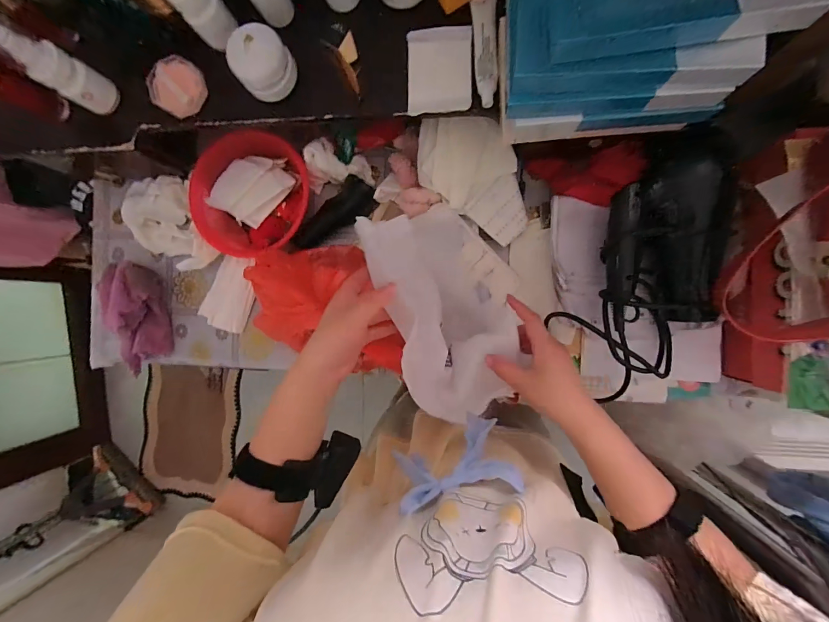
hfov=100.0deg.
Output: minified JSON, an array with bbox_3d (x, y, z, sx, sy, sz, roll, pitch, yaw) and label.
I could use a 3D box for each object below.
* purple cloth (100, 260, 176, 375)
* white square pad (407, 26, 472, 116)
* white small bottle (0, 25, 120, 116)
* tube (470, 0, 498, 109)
[{"bbox_3d":[-0.424,0.014,0.536,0.041,0.083,0.174,18,116,25],"label":"purple cloth"},{"bbox_3d":[0.027,-0.262,0.379,0.069,0.005,0.088,0,90,7],"label":"white square pad"},{"bbox_3d":[-0.379,-0.256,0.377,0.034,0.097,0.042,27,93,7],"label":"white small bottle"},{"bbox_3d":[0.075,-0.278,0.370,0.025,0.011,0.119,-1,90,7],"label":"tube"}]

